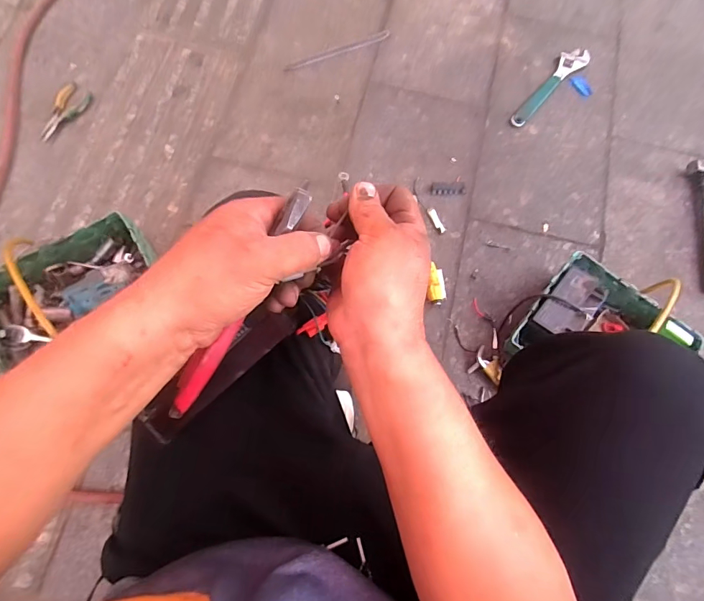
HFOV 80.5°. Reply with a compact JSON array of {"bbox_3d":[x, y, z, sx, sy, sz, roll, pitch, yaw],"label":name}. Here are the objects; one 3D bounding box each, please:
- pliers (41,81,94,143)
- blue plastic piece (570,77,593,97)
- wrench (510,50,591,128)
[{"bbox_3d":[-0.686,-0.444,0.978,0.075,0.009,0.156,32,76,7],"label":"pliers"},{"bbox_3d":[0.573,-0.536,1.040,0.028,0.008,0.064,-40,79,-11],"label":"blue plastic piece"},{"bbox_3d":[0.489,-0.531,1.031,0.057,0.020,0.280,41,77,9],"label":"wrench"}]

